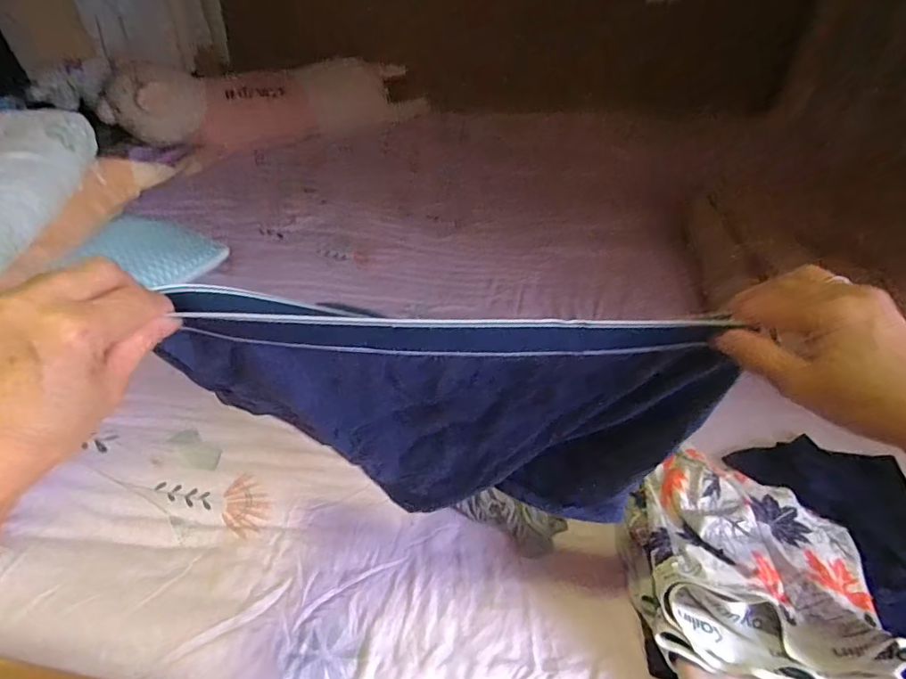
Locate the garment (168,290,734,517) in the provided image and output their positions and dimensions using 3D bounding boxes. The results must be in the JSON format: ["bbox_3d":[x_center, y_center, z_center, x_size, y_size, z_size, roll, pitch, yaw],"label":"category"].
[{"bbox_3d":[0.004,0.059,0.382,0.353,0.218,0.032,1,38,-4],"label":"garment"}]

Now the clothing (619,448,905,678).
[{"bbox_3d":[0.301,0.224,0.507,0.227,0.079,0.229,7,38,3],"label":"clothing"}]

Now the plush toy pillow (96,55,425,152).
[{"bbox_3d":[-0.520,-0.724,1.547,0.917,0.182,0.213,-14,41,-22],"label":"plush toy pillow"}]

